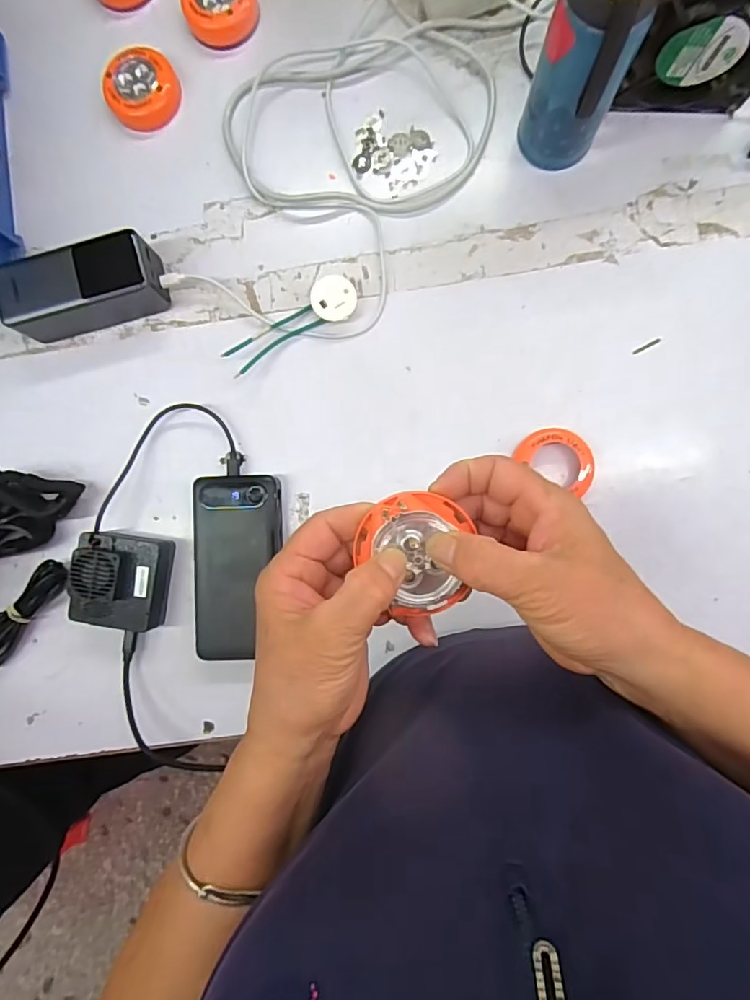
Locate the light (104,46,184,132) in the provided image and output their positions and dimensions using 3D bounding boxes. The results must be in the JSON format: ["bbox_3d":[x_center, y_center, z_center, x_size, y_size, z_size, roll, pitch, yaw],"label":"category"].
[{"bbox_3d":[-0.209,-0.372,0.481,0.060,0.021,0.061,6,89,4],"label":"light"}]

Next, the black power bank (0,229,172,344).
[{"bbox_3d":[-0.253,-0.184,0.464,0.130,0.052,0.052,-15,87,3],"label":"black power bank"}]

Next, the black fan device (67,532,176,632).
[{"bbox_3d":[-0.218,0.070,0.456,0.070,0.046,0.077,6,89,4],"label":"black fan device"}]

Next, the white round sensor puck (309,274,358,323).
[{"bbox_3d":[-0.035,-0.174,0.463,0.038,0.020,0.037,0,88,4],"label":"white round sensor puck"}]

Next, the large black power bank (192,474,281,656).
[{"bbox_3d":[-0.117,0.056,0.461,0.074,0.027,0.152,-1,88,4],"label":"large black power bank"}]

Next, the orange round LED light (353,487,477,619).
[{"bbox_3d":[0.019,0.028,0.273,0.056,0.023,0.063,5,88,4],"label":"orange round LED light"}]

